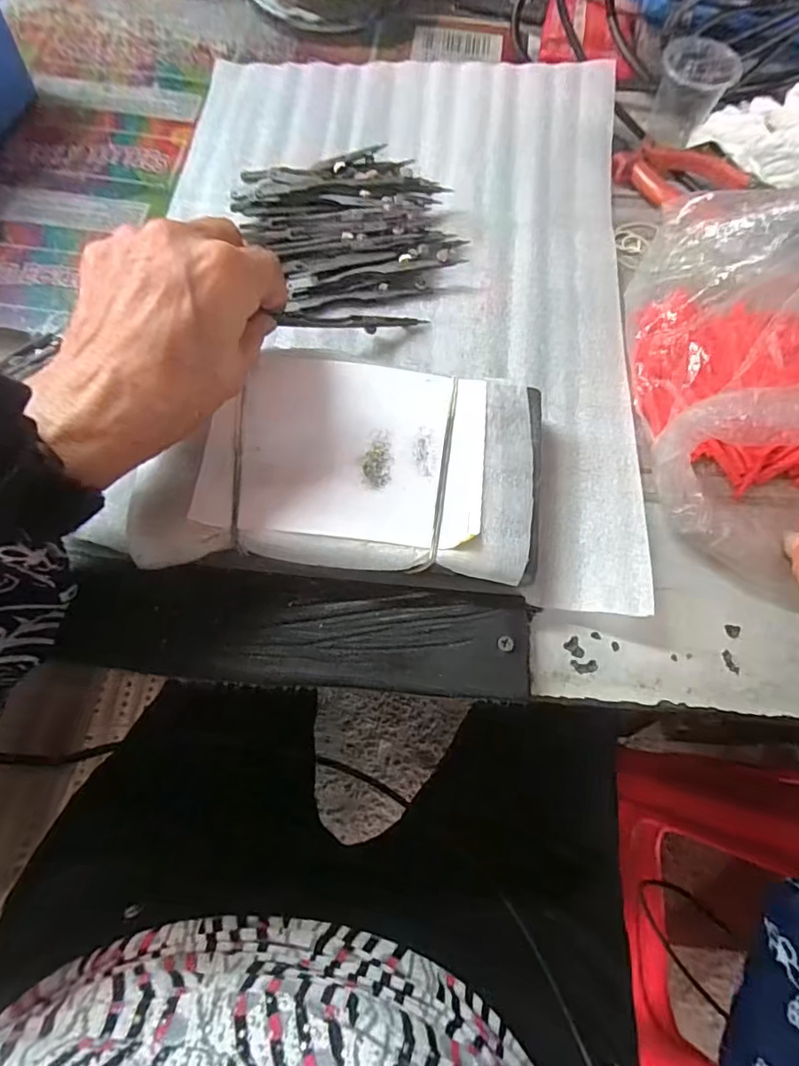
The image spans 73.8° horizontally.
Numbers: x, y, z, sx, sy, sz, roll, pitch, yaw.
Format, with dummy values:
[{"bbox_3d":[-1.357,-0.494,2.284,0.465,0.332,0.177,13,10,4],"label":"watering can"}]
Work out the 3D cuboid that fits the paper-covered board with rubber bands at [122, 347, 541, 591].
[{"bbox_3d":[-0.025,-0.034,0.266,0.186,0.026,0.110,3,72,0],"label":"paper-covered board with rubber bands"}]

